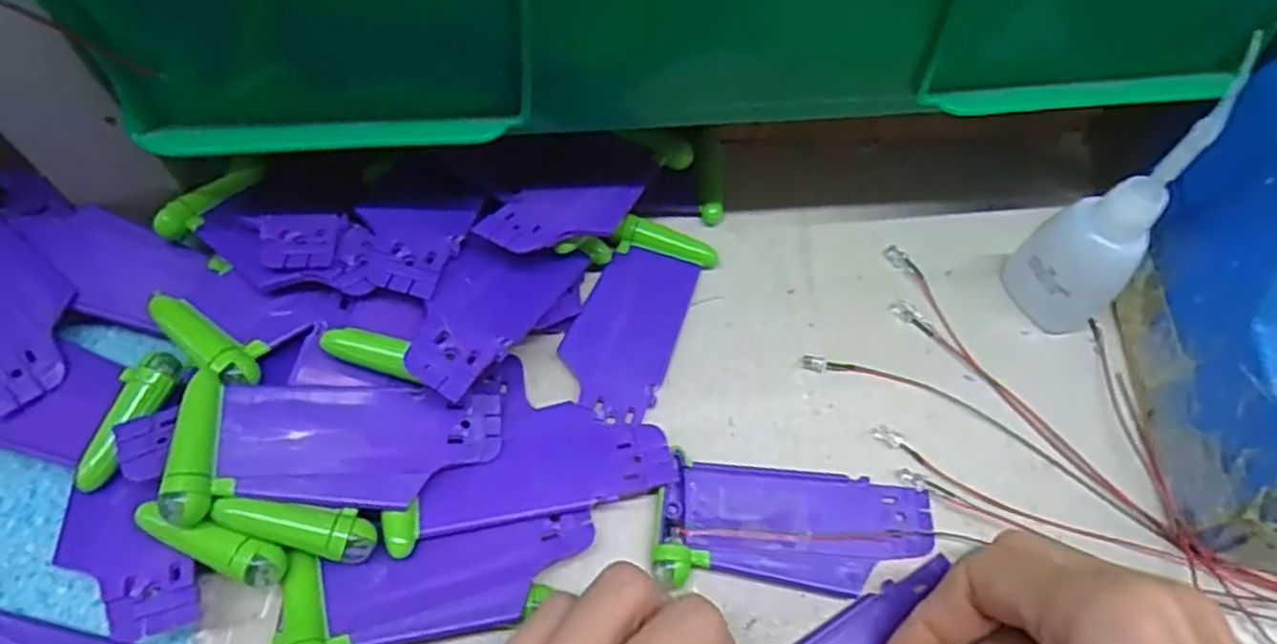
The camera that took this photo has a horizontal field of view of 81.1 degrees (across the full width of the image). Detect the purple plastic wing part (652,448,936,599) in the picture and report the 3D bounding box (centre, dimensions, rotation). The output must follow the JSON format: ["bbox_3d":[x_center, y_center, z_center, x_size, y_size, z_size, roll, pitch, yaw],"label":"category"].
[{"bbox_3d":[0.051,0.067,0.241,0.088,0.009,0.040,8,62,2],"label":"purple plastic wing part"}]

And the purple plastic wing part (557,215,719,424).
[{"bbox_3d":[-0.002,-0.002,0.275,0.037,0.009,0.078,20,63,8],"label":"purple plastic wing part"}]

